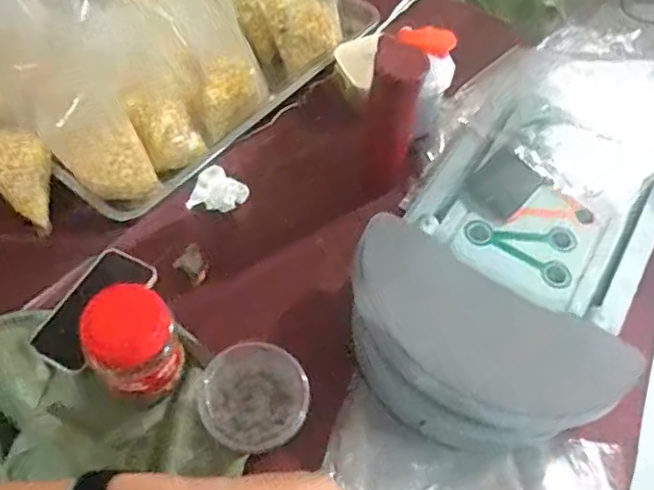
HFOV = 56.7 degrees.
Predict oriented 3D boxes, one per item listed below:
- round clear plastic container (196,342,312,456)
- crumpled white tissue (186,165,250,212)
[{"bbox_3d":[-0.082,0.171,0.680,0.108,0.050,0.113,-41,85,-13],"label":"round clear plastic container"},{"bbox_3d":[-0.148,-0.072,0.849,0.074,0.027,0.063,22,58,10],"label":"crumpled white tissue"}]

